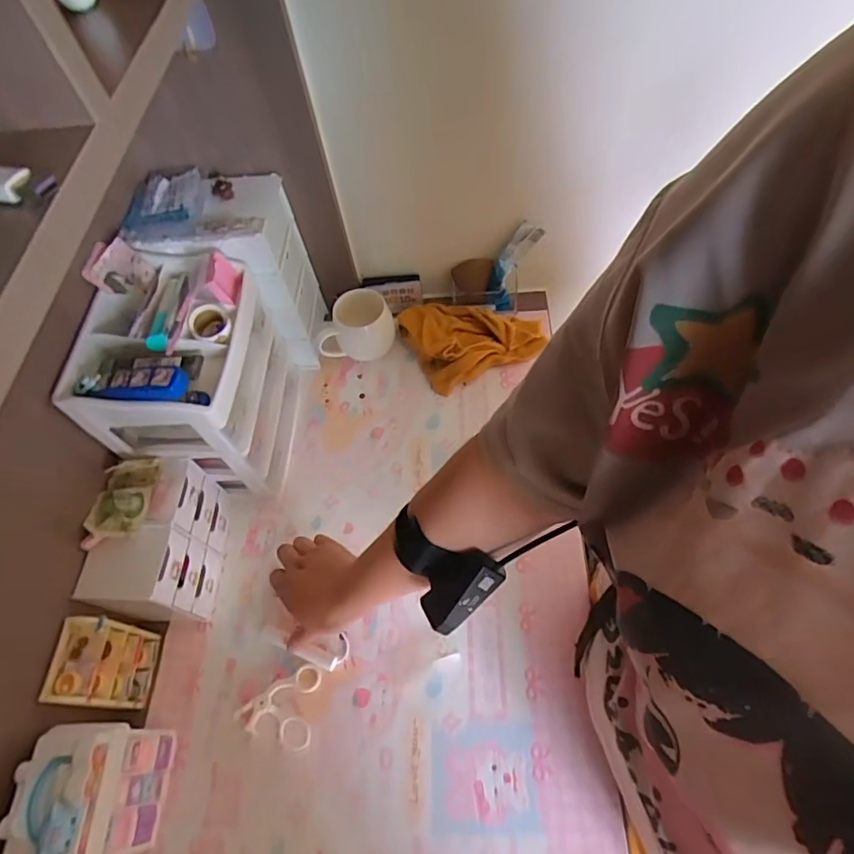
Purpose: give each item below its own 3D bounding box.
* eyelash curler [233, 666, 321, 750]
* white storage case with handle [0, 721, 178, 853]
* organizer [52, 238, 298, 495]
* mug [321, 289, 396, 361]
[{"bbox_3d":[-0.148,0.308,0.569,0.090,0.017,0.072,-36,62,-16],"label":"eyelash curler"},{"bbox_3d":[-0.311,0.340,0.490,0.071,0.141,0.110,-3,58,3],"label":"white storage case with handle"},{"bbox_3d":[-0.282,-0.057,0.673,0.160,0.243,0.222,-2,59,4],"label":"organizer"},{"bbox_3d":[-0.103,-0.151,0.809,0.111,0.090,0.082,0,59,5],"label":"mug"}]

